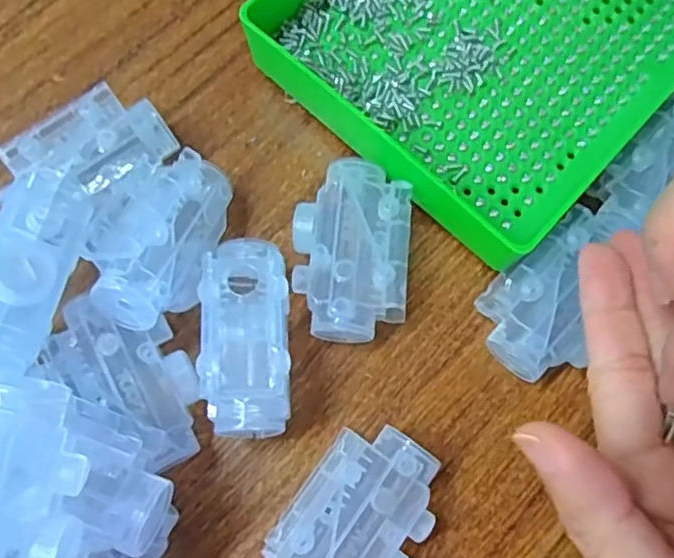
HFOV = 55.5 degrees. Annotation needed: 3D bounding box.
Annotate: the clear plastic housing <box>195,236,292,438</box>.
[{"bbox_3d":[-0.033,0.022,0.239,0.030,0.041,0.070,-3,75,-2],"label":"clear plastic housing"}]

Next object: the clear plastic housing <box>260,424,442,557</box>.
[{"bbox_3d":[0.007,0.087,0.228,0.045,0.029,0.068,35,77,8],"label":"clear plastic housing"}]

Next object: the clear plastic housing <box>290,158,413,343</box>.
[{"bbox_3d":[0.005,-0.010,0.255,0.044,0.029,0.068,5,75,1],"label":"clear plastic housing"}]

